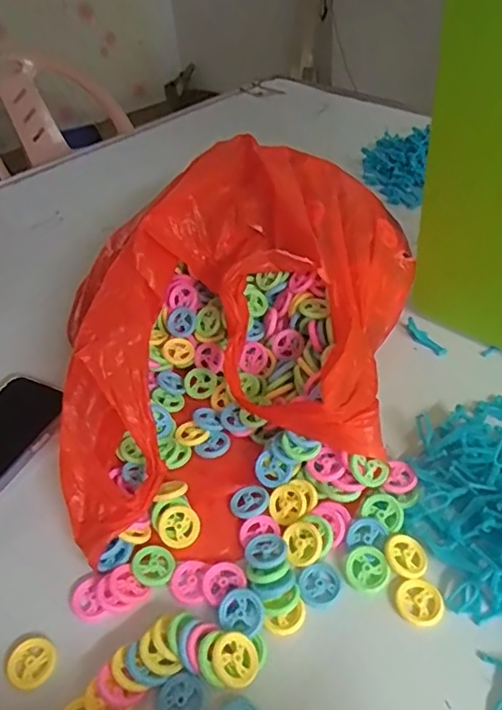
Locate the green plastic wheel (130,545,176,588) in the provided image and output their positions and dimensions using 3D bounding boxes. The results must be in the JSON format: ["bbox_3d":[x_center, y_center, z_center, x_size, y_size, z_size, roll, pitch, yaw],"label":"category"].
[{"bbox_3d":[-0.067,0.147,0.386,0.027,0.007,0.029,-4,42,3],"label":"green plastic wheel"}]

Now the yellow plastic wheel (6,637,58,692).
[{"bbox_3d":[-0.138,0.194,0.350,0.026,0.008,0.029,13,46,20],"label":"yellow plastic wheel"}]

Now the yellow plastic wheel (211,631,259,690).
[{"bbox_3d":[-0.009,0.181,0.329,0.030,0.004,0.029,15,52,-21],"label":"yellow plastic wheel"}]

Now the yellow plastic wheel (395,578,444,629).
[{"bbox_3d":[0.109,0.158,0.355,0.029,0.004,0.029,-4,42,3],"label":"yellow plastic wheel"}]

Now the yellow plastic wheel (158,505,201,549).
[{"bbox_3d":[-0.052,0.125,0.405,0.029,0.004,0.029,-36,78,-20],"label":"yellow plastic wheel"}]

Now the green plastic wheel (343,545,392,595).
[{"bbox_3d":[0.078,0.142,0.371,0.029,0.004,0.029,-4,42,3],"label":"green plastic wheel"}]

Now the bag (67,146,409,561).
[{"bbox_3d":[0.003,-0.023,0.467,0.231,0.134,0.383,9,44,16],"label":"bag"}]

